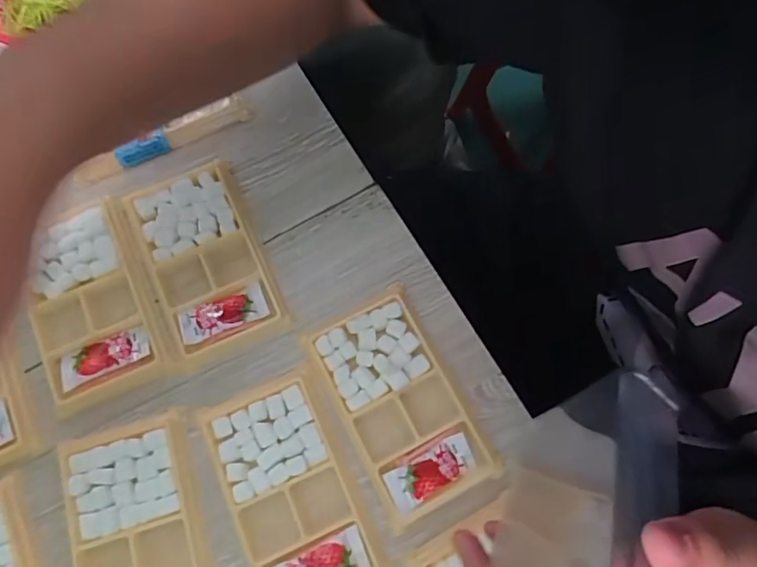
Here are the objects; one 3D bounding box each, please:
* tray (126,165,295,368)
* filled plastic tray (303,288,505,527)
[{"bbox_3d":[-0.121,-0.018,0.364,0.077,0.010,0.134,-23,75,-8],"label":"tray"},{"bbox_3d":[0.014,0.075,0.338,0.077,0.013,0.134,-26,76,-9],"label":"filled plastic tray"}]

